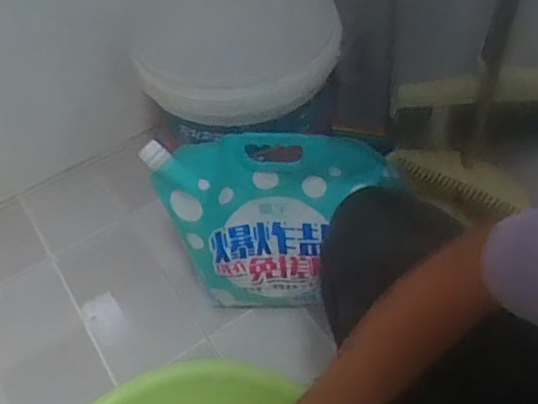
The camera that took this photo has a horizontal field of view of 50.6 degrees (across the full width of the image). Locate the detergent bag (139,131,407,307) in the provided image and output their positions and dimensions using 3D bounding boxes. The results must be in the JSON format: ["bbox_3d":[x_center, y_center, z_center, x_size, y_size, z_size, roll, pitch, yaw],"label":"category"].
[{"bbox_3d":[0.004,0.043,0.786,0.294,0.296,0.078,-1,51,3],"label":"detergent bag"}]

